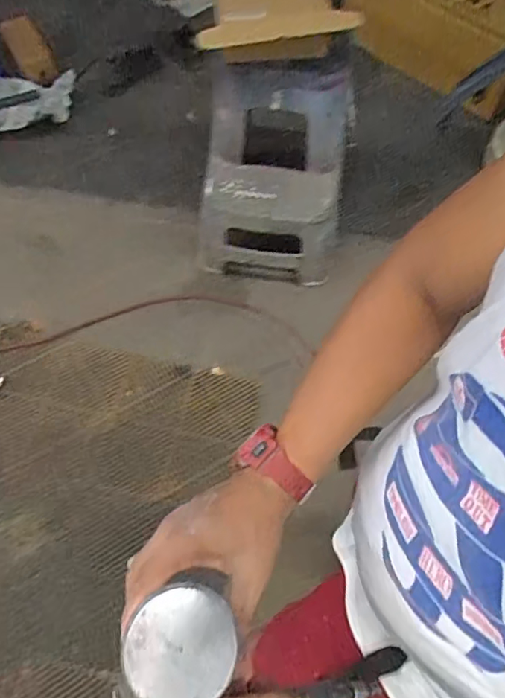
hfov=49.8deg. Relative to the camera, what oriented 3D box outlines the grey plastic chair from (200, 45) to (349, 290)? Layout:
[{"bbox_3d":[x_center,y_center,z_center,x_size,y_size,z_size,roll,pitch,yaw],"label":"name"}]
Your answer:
[{"bbox_3d":[0.059,-0.496,1.525,0.383,0.501,0.323,5,63,0],"label":"grey plastic chair"}]

